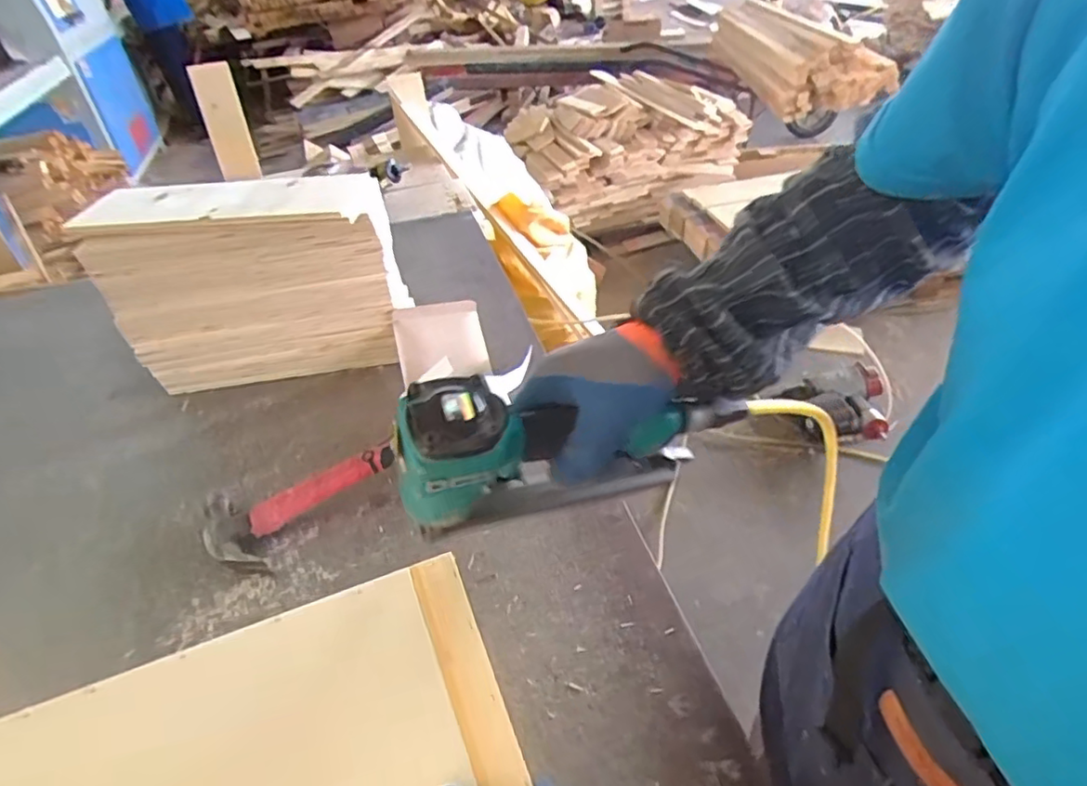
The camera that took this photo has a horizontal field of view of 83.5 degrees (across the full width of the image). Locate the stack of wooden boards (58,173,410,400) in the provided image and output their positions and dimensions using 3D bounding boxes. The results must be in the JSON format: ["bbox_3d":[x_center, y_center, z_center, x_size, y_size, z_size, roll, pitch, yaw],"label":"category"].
[{"bbox_3d":[-0.380,-0.150,0.838,0.359,0.250,0.131,-5,39,-1],"label":"stack of wooden boards"}]

